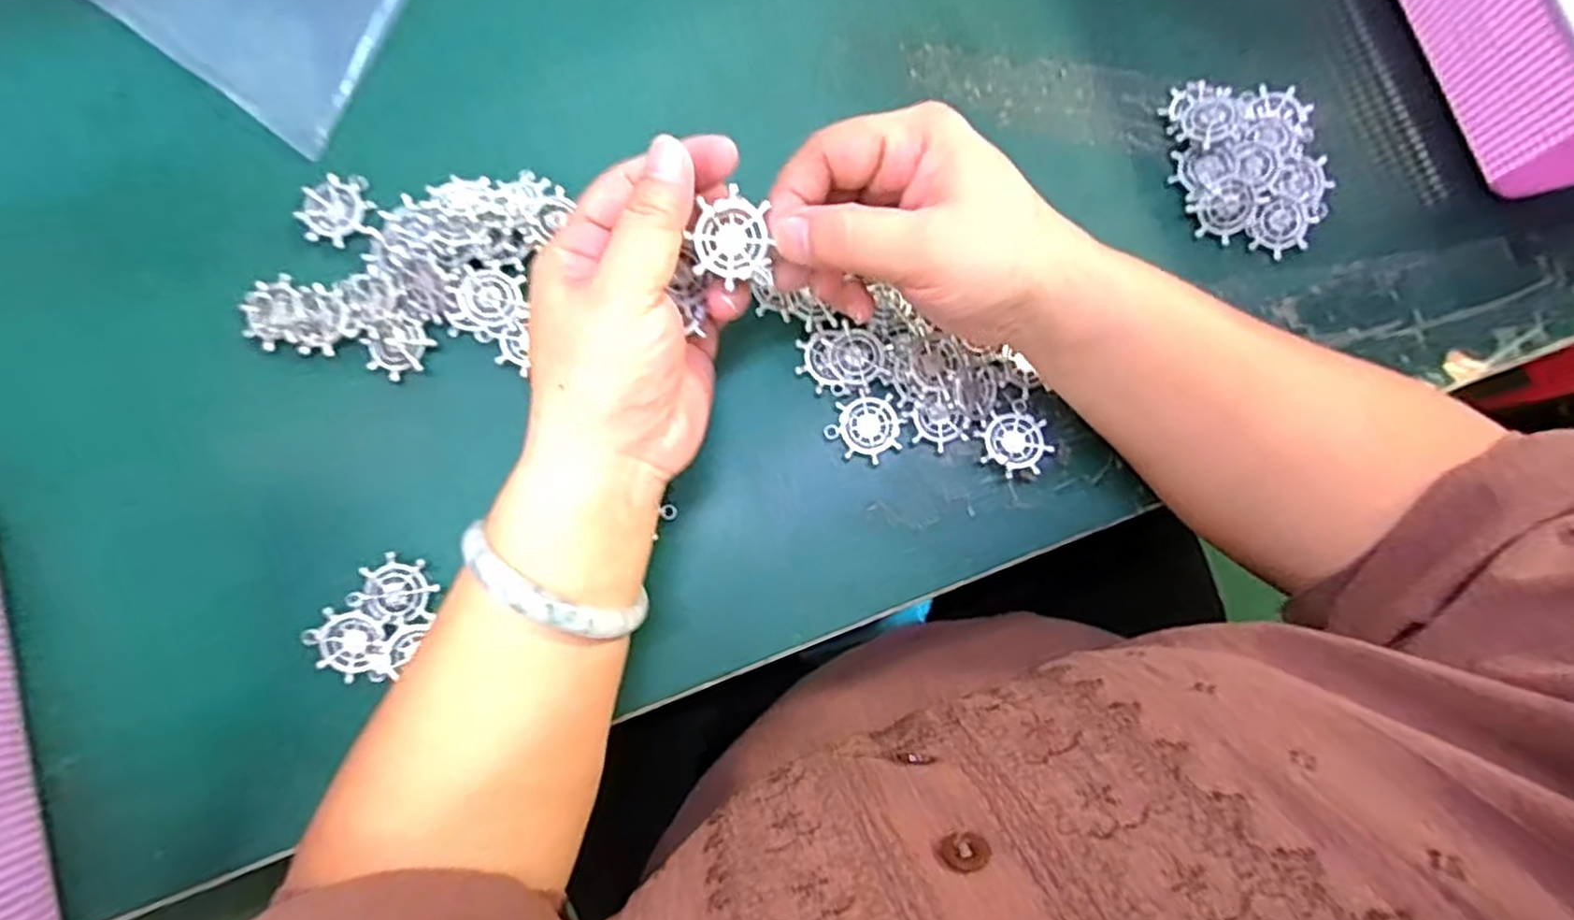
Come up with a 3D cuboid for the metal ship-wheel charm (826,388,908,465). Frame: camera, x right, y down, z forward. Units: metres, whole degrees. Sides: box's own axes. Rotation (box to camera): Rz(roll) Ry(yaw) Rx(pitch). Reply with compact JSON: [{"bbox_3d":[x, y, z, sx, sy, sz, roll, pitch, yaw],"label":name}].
[{"bbox_3d":[0.035,-0.015,0.321,0.032,0.004,0.030,-29,81,-5],"label":"metal ship-wheel charm"}]

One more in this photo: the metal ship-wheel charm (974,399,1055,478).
[{"bbox_3d":[0.100,-0.008,0.321,0.031,0.004,0.030,-28,74,-5],"label":"metal ship-wheel charm"}]

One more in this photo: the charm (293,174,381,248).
[{"bbox_3d":[-0.205,-0.114,0.336,0.035,0.005,0.033,0,80,0],"label":"charm"}]

